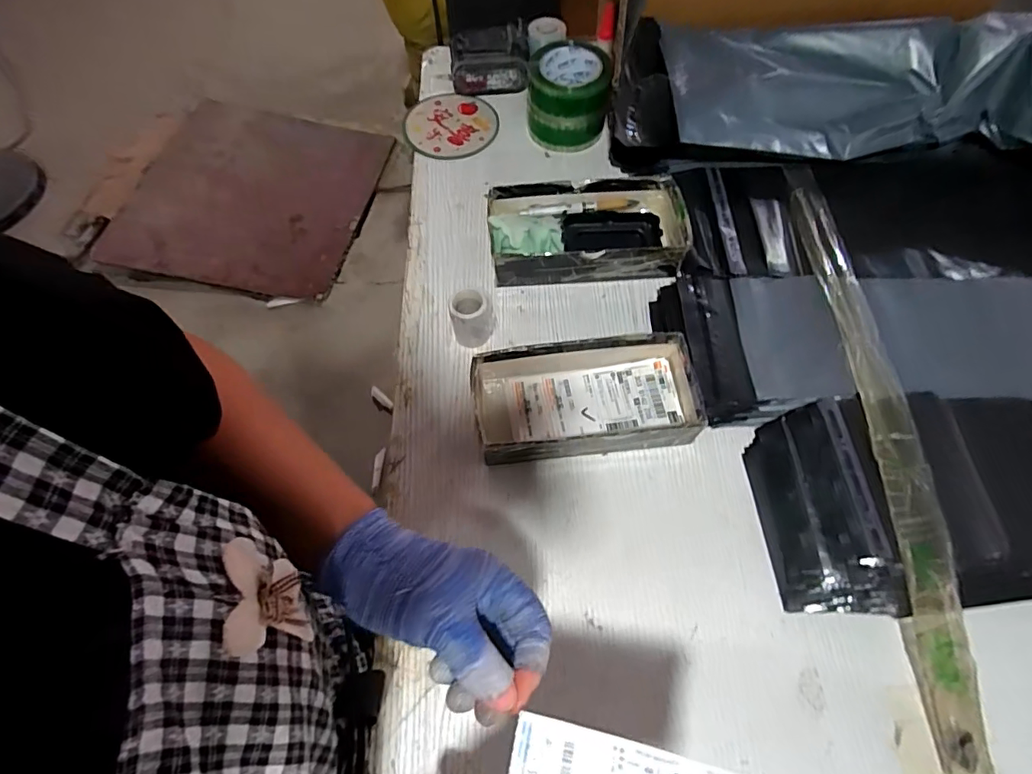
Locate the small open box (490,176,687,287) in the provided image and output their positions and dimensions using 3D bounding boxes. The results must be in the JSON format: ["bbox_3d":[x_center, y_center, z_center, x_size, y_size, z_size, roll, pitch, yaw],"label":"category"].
[{"bbox_3d":[0.083,-0.183,0.625,0.227,0.052,0.116,-1,62,0],"label":"small open box"}]

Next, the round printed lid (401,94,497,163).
[{"bbox_3d":[-0.095,-0.375,0.752,0.129,0.012,0.116,-33,74,-14],"label":"round printed lid"}]

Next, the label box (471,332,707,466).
[{"bbox_3d":[0.072,0.012,0.531,0.226,0.054,0.112,-7,63,-3],"label":"label box"}]

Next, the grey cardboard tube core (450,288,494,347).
[{"bbox_3d":[-0.047,-0.073,0.567,0.042,0.062,0.042,0,62,1],"label":"grey cardboard tube core"}]

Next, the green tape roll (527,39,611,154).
[{"bbox_3d":[0.071,-0.392,0.708,0.105,0.087,0.102,4,63,3],"label":"green tape roll"}]

